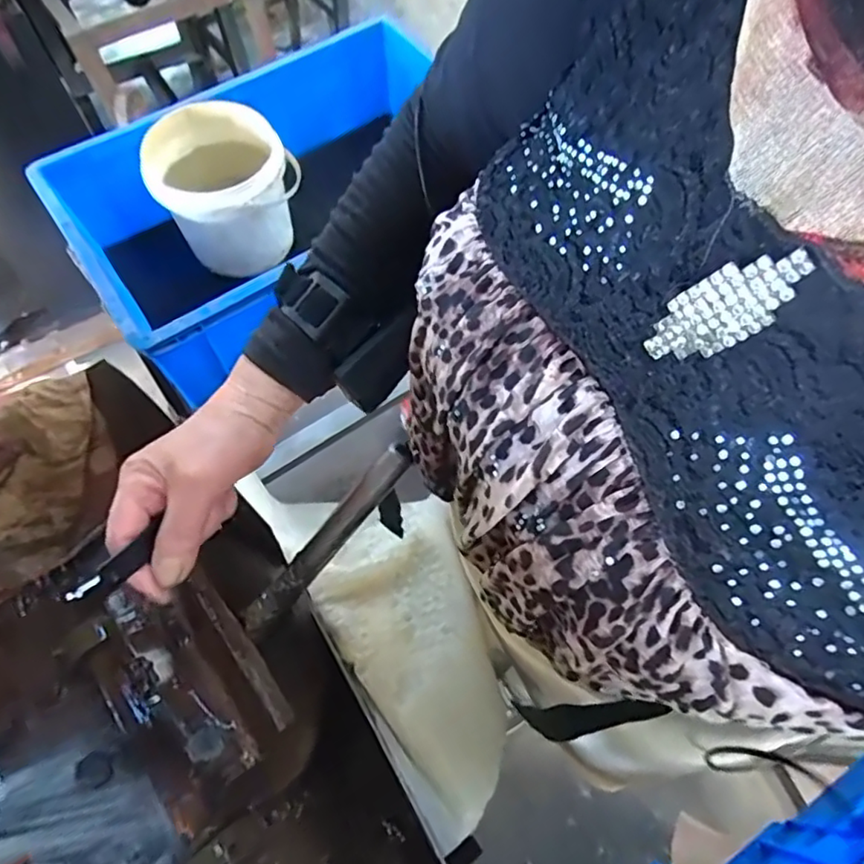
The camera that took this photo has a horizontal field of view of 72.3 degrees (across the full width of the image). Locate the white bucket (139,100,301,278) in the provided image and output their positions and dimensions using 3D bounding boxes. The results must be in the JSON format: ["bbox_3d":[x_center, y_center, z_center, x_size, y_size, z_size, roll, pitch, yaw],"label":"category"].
[{"bbox_3d":[-0.264,-0.309,0.761,0.160,0.160,0.182,-28,66,-15],"label":"white bucket"}]

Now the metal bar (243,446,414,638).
[{"bbox_3d":[-0.072,0.072,0.391,0.171,0.019,0.024,-49,68,19],"label":"metal bar"}]

